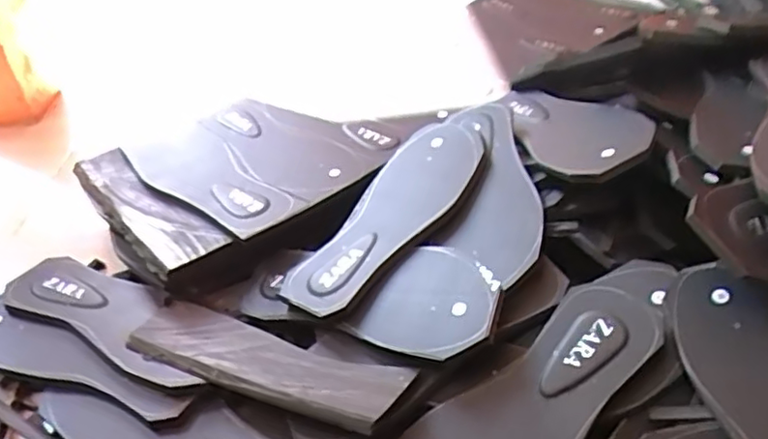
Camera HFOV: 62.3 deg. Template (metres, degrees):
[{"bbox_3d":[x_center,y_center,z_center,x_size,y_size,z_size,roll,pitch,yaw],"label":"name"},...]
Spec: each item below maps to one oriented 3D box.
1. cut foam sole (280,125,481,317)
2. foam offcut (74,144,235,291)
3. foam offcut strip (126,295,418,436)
[{"bbox_3d":[0.006,-0.007,0.594,0.100,0.029,0.239,29,67,33],"label":"cut foam sole"},{"bbox_3d":[-0.259,-0.005,0.669,0.071,0.039,0.243,-31,47,-32],"label":"foam offcut"},{"bbox_3d":[-0.104,0.116,0.529,0.253,0.010,0.065,12,38,27],"label":"foam offcut strip"}]

